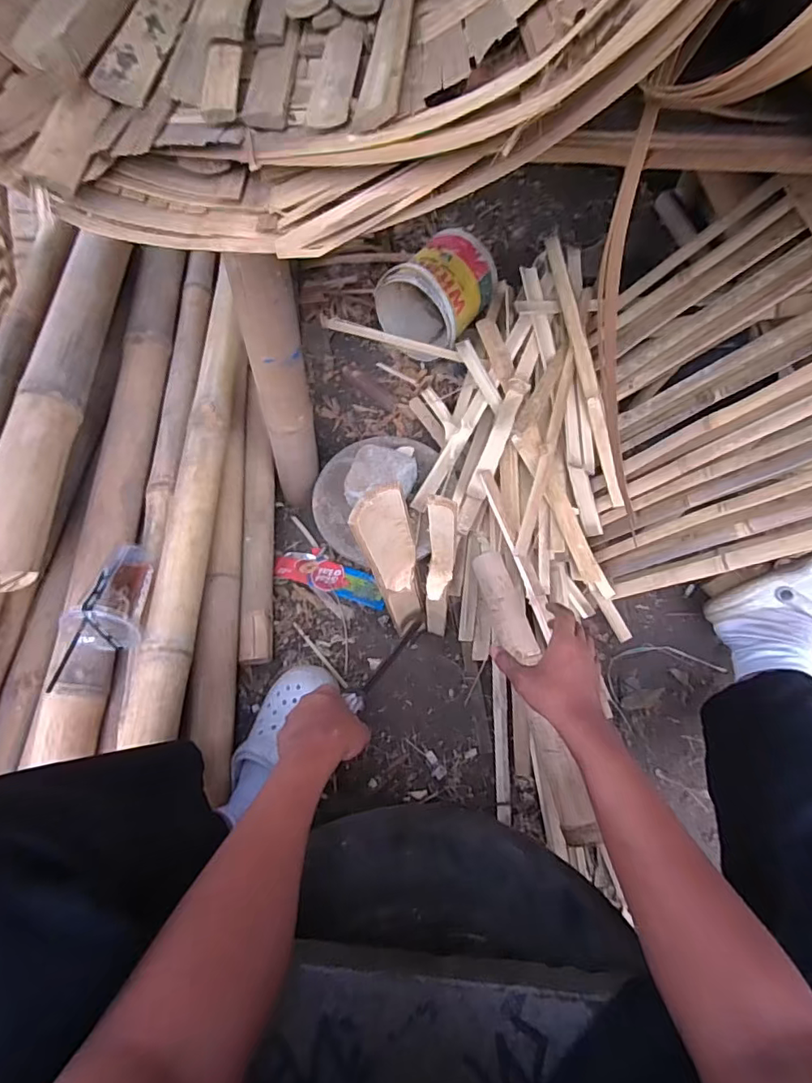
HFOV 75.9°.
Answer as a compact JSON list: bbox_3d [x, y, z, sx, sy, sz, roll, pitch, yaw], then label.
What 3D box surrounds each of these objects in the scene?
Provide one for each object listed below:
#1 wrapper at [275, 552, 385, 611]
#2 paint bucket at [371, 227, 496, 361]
[{"bbox_3d":[-0.130,0.063,0.908,0.196,0.014,0.055,17,63,6],"label":"wrapper"},{"bbox_3d":[0.057,-0.493,1.054,0.190,0.188,0.175,-50,117,-31],"label":"paint bucket"}]

